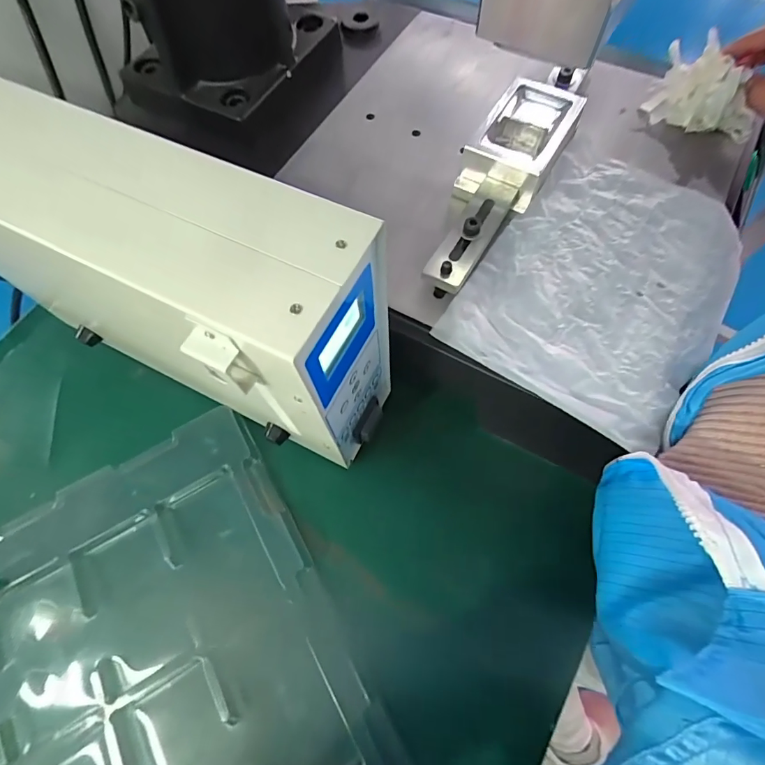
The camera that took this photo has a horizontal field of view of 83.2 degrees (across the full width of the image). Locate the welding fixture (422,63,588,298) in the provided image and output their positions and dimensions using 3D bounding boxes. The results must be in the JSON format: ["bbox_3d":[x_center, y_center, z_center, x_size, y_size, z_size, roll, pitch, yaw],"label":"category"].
[{"bbox_3d":[0.093,-0.166,0.349,0.069,0.035,0.219,28,71,13],"label":"welding fixture"}]

